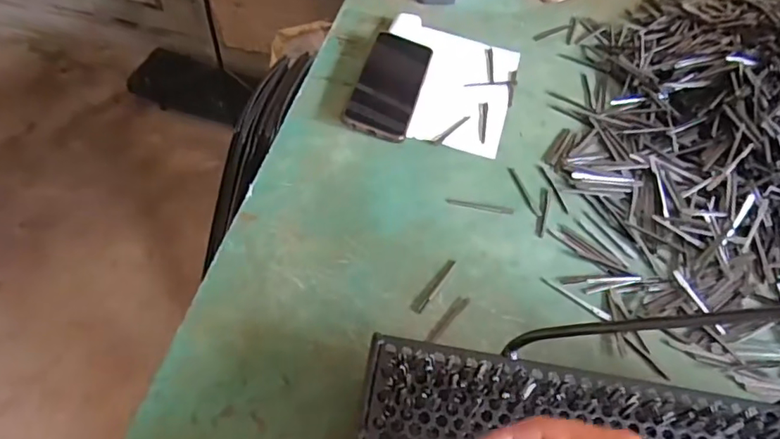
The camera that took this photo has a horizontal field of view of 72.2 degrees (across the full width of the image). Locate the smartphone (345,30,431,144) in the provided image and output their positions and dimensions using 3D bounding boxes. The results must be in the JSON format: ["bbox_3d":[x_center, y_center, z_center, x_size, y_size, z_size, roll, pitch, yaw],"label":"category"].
[{"bbox_3d":[0.001,-0.161,0.638,0.073,0.011,0.169,14,55,5],"label":"smartphone"}]

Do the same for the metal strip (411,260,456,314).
[{"bbox_3d":[0.040,0.058,0.483,0.011,0.004,0.065,32,58,17],"label":"metal strip"}]

